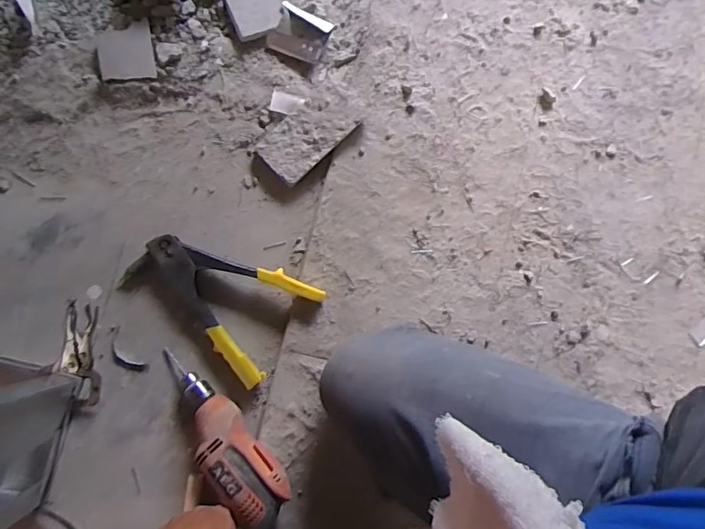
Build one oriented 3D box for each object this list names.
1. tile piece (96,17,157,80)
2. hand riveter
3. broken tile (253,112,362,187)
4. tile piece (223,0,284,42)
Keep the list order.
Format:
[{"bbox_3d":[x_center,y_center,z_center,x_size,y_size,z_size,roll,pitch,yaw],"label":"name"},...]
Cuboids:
[{"bbox_3d":[-0.326,-0.307,0.724,0.078,0.011,0.085,-11,86,-6],"label":"tile piece"},{"bbox_3d":[-0.174,0.036,0.681,0.227,0.034,0.158,38,80,-3],"label":"hand riveter"},{"bbox_3d":[-0.069,-0.183,0.732,0.131,0.018,0.079,-45,90,-7],"label":"broken tile"},{"bbox_3d":[-0.151,-0.397,0.753,0.079,0.016,0.114,-23,87,-7],"label":"tile piece"}]

